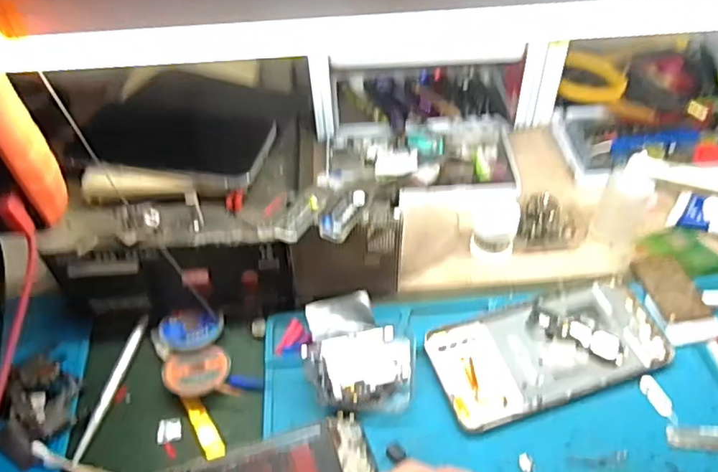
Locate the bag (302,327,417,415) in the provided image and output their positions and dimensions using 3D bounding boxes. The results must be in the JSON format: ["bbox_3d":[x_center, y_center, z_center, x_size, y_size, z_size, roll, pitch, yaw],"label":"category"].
[{"bbox_3d":[0.001,0.092,0.393,0.074,0.021,0.052,-4,48,0],"label":"bag"}]

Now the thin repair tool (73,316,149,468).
[{"bbox_3d":[-0.177,0.105,0.405,0.009,0.006,0.109,6,49,9],"label":"thin repair tool"}]

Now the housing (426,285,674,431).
[{"bbox_3d":[0.135,0.080,0.407,0.164,0.009,0.075,-16,49,-11],"label":"housing"}]

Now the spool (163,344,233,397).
[{"bbox_3d":[-0.114,0.097,0.403,0.044,0.014,0.039,-11,49,-6],"label":"spool"}]

